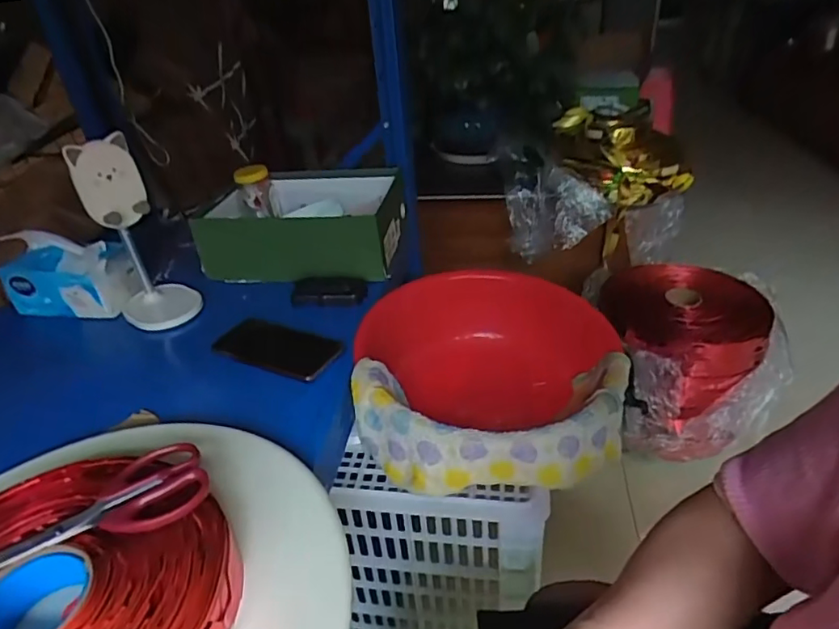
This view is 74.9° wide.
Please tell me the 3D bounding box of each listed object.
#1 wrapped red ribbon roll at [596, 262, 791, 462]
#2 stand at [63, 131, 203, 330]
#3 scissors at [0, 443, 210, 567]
[{"bbox_3d":[0.622,0.095,1.294,0.368,0.303,0.348,1,34,9],"label":"wrapped red ribbon roll"},{"bbox_3d":[-0.388,-0.103,0.753,0.102,0.255,0.086,-19,36,-20],"label":"stand"},{"bbox_3d":[-0.264,0.161,0.414,0.199,0.013,0.075,-22,37,-24],"label":"scissors"}]

